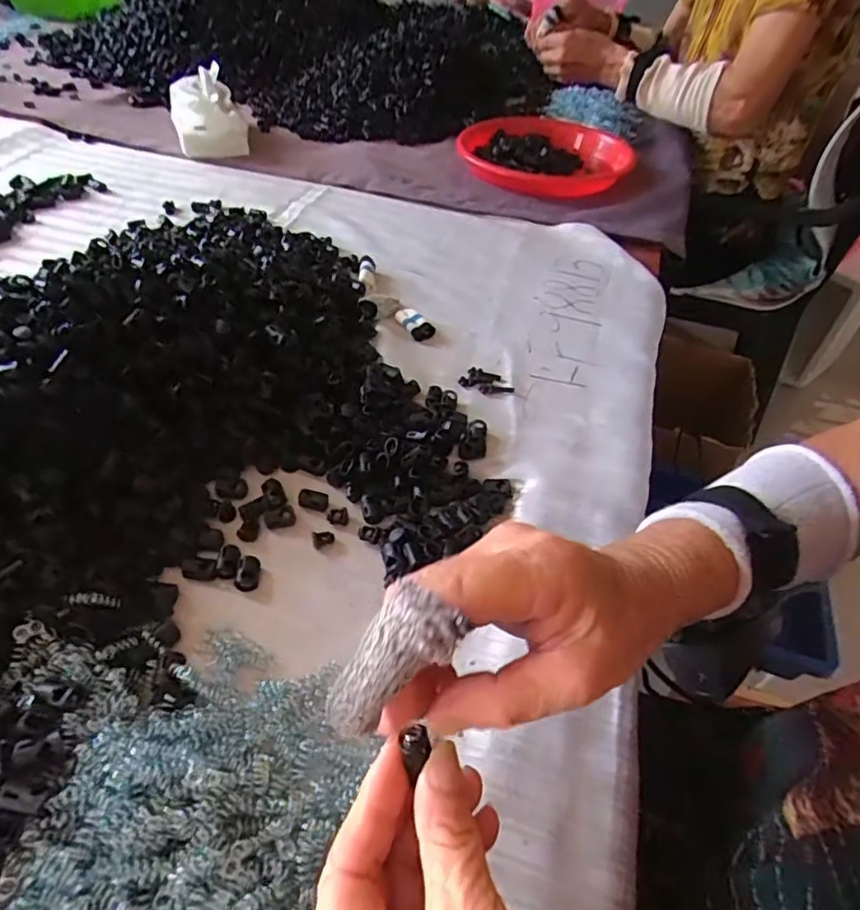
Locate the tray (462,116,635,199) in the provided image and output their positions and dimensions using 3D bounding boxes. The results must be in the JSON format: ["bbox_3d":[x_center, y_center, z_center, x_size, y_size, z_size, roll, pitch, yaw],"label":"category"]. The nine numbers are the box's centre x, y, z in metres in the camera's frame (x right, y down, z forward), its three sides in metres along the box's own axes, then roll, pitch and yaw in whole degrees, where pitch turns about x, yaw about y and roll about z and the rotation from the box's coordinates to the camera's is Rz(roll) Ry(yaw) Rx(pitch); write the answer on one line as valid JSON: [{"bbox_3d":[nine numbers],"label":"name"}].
[{"bbox_3d":[0.142,-0.371,0.707,0.210,0.047,0.137,9,46,5],"label":"tray"}]

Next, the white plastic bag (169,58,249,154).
[{"bbox_3d":[-0.302,-0.468,0.775,0.096,0.072,0.122,-11,48,-14],"label":"white plastic bag"}]

